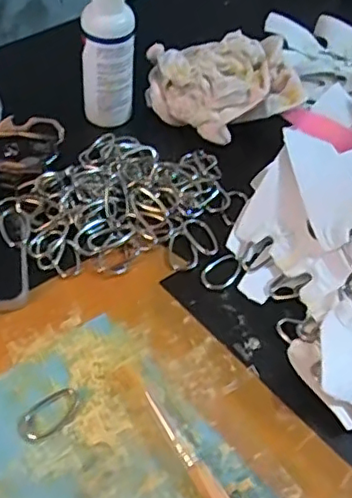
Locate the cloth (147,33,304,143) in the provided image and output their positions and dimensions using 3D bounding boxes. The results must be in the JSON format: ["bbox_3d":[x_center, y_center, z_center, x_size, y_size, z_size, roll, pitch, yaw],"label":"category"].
[{"bbox_3d":[0.036,-0.137,0.485,0.106,0.043,0.087,-18,54,-19],"label":"cloth"}]

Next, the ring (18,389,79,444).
[{"bbox_3d":[-0.068,0.089,0.329,0.036,0.004,0.019,-29,58,-26],"label":"ring"}]

